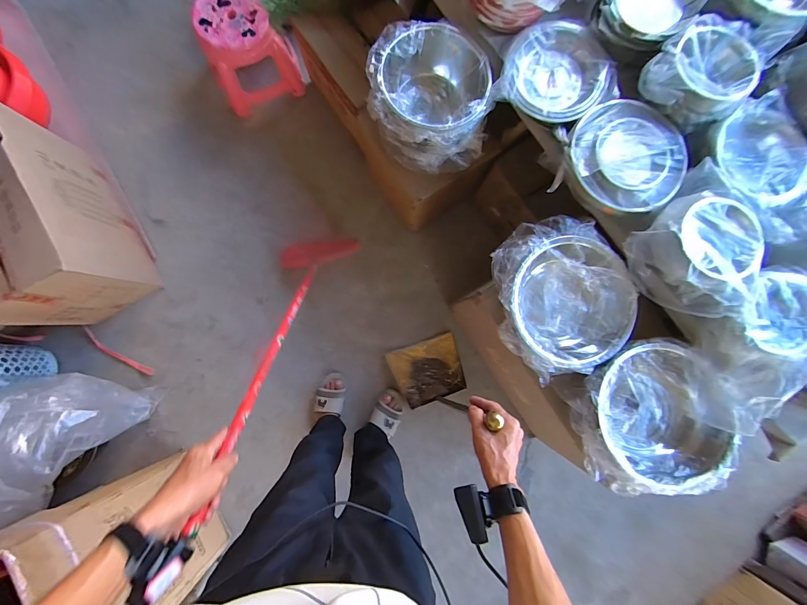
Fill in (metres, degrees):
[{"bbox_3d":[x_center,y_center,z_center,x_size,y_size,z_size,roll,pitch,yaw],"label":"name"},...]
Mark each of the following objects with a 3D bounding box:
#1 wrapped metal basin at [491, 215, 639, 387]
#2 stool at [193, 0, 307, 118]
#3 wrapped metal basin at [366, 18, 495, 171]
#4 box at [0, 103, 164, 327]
[{"bbox_3d":[0.373,-0.018,0.822,0.297,0.135,0.366,-17,84,-7],"label":"wrapped metal basin"},{"bbox_3d":[-0.565,-0.915,1.229,0.282,0.250,0.277,-28,86,-8],"label":"stool"},{"bbox_3d":[0.061,-0.510,0.889,0.280,0.199,0.268,1,82,-5],"label":"wrapped metal basin"},{"bbox_3d":[-1.123,-0.236,1.052,0.327,0.401,0.561,-29,86,-8],"label":"box"}]

